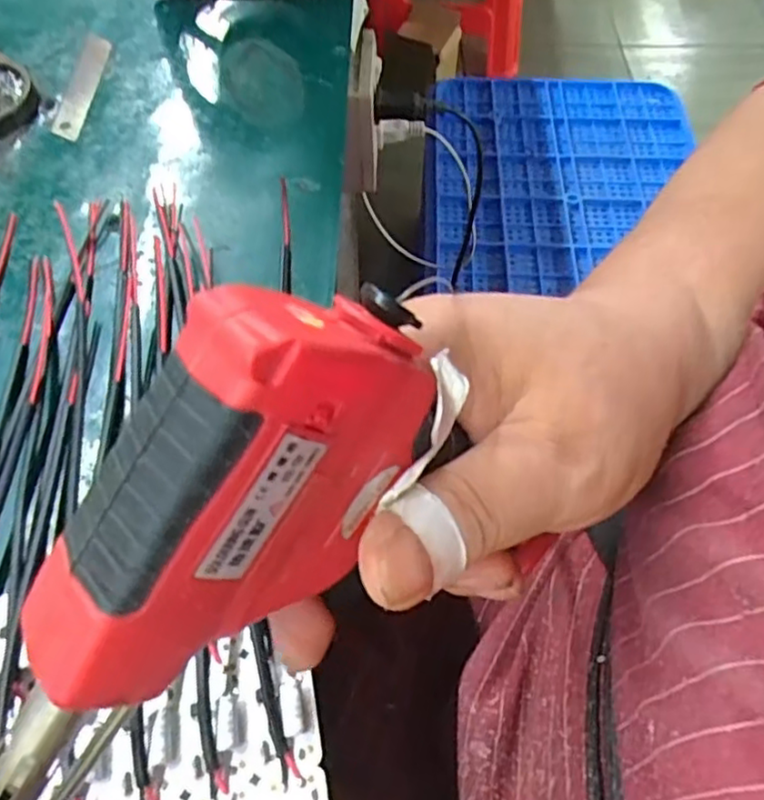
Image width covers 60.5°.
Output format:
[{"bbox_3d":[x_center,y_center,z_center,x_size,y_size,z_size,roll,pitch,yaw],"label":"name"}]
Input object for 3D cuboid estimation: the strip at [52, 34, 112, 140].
[{"bbox_3d":[-0.171,-0.183,0.375,0.018,0.004,0.097,-2,58,1],"label":"strip"}]

